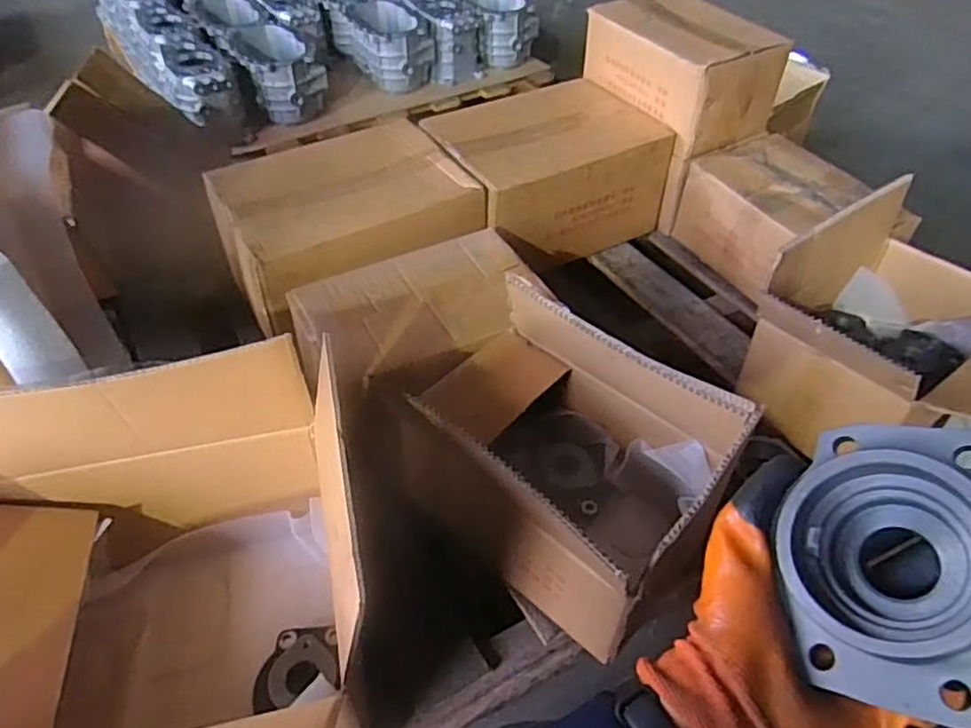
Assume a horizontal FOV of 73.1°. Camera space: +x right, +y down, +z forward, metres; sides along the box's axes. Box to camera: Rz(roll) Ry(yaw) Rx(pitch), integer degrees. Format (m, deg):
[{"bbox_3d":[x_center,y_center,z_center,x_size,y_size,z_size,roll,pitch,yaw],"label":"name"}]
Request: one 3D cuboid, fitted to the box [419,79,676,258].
[{"bbox_3d":[0.102,-0.357,1.240,0.385,0.194,0.289,-26,52,-24],"label":"box"}]

